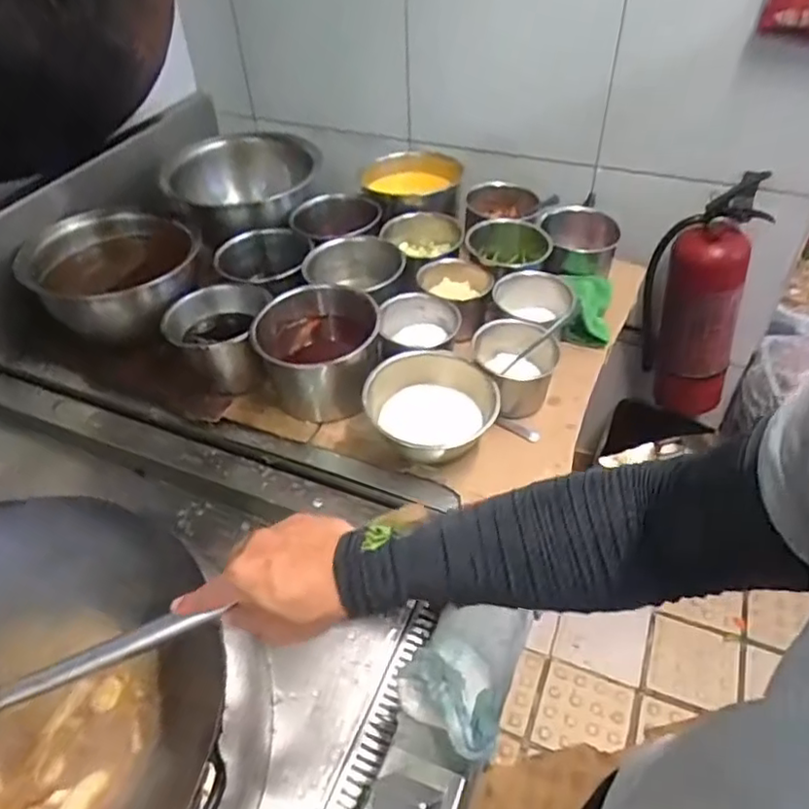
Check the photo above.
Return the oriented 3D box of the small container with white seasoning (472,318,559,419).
[{"bbox_3d":[0.158,-0.049,0.866,0.104,0.082,0.111,-2,44,1],"label":"small container with white seasoning"}]

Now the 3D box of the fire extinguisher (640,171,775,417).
[{"bbox_3d":[0.531,-0.158,1.164,0.168,0.476,0.137,24,50,25],"label":"fire extinguisher"}]

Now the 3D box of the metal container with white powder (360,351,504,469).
[{"bbox_3d":[0.037,0.009,0.821,0.159,0.085,0.144,-18,47,-16],"label":"metal container with white powder"}]

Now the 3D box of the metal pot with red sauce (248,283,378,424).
[{"bbox_3d":[-0.119,-0.063,0.894,0.161,0.142,0.151,-1,44,1],"label":"metal pot with red sauce"}]

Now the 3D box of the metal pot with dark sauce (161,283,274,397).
[{"bbox_3d":[-0.268,-0.095,0.923,0.138,0.093,0.132,-5,45,-3],"label":"metal pot with dark sauce"}]

